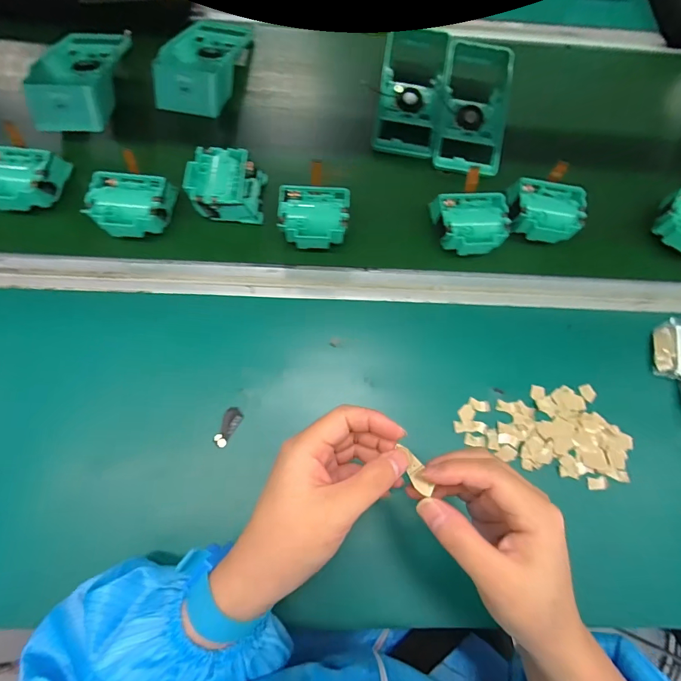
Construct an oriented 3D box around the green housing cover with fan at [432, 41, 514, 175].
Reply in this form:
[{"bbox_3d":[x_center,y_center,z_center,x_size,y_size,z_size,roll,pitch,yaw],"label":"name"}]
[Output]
[{"bbox_3d":[0.171,-0.303,0.503,0.090,0.051,0.191,7,71,4],"label":"green housing cover with fan"}]

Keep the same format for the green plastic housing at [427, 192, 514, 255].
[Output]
[{"bbox_3d":[0.147,-0.129,0.443,0.080,0.041,0.068,-4,71,0],"label":"green plastic housing"}]

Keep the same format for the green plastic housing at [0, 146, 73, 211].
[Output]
[{"bbox_3d":[-0.362,-0.185,0.433,0.081,0.043,0.081,7,71,4],"label":"green plastic housing"}]

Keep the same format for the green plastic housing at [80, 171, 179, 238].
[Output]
[{"bbox_3d":[-0.226,-0.146,0.430,0.082,0.041,0.070,-1,71,1],"label":"green plastic housing"}]

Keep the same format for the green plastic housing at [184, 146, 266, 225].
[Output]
[{"bbox_3d":[-0.134,-0.177,0.449,0.076,0.044,0.079,2,71,2],"label":"green plastic housing"}]

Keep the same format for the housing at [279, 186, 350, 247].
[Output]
[{"bbox_3d":[-0.028,-0.135,0.437,0.077,0.041,0.070,-1,71,2],"label":"housing"}]

